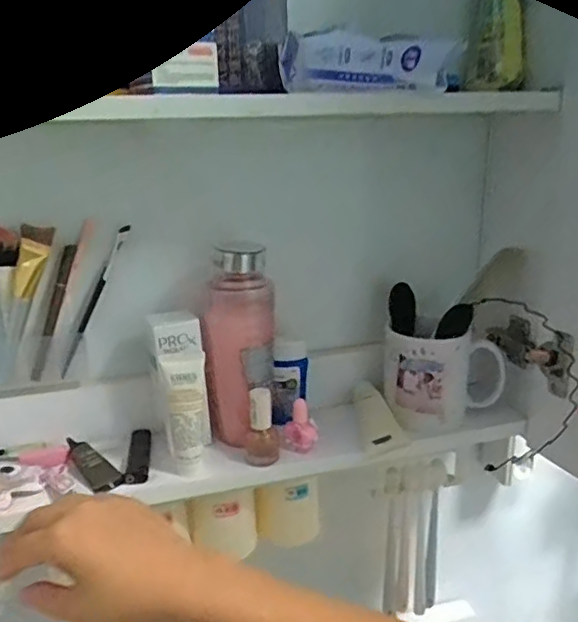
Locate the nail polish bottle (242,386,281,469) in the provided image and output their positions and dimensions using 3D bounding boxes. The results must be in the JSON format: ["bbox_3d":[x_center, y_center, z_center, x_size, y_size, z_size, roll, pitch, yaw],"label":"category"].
[{"bbox_3d":[-0.024,0.100,0.518,0.032,0.067,0.026,-1,17,-1],"label":"nail polish bottle"}]

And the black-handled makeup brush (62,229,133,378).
[{"bbox_3d":[-0.174,-0.010,0.531,0.008,0.144,0.011,23,1,-35],"label":"black-handled makeup brush"}]

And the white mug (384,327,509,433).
[{"bbox_3d":[0.146,0.058,0.584,0.103,0.089,0.072,-10,19,-26],"label":"white mug"}]

